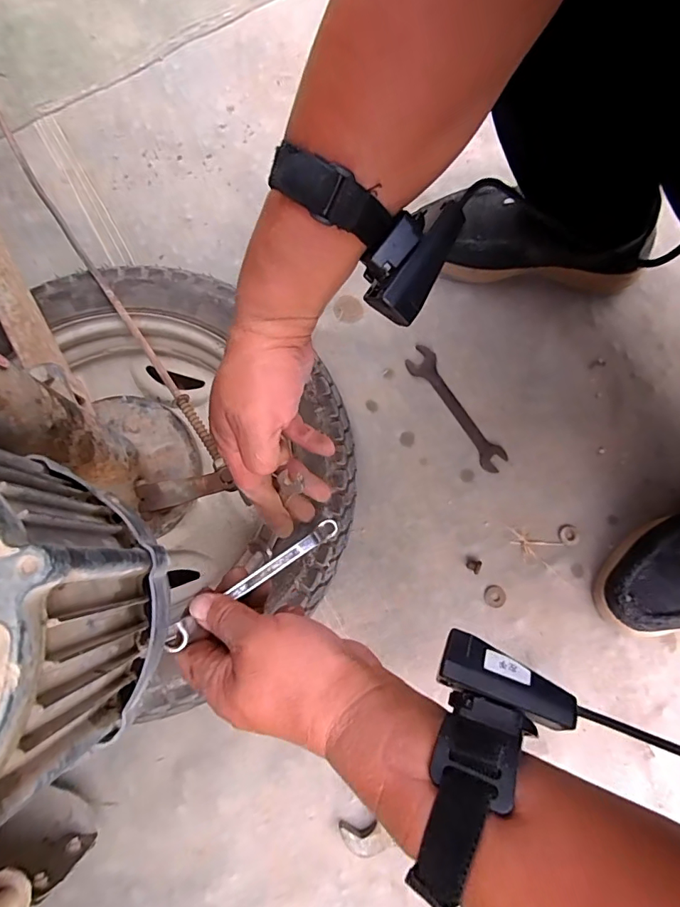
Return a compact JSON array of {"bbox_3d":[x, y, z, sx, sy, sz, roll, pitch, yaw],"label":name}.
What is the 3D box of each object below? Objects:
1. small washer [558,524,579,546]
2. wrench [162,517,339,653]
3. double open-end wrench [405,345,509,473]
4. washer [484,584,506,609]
[{"bbox_3d":[0.247,0.087,0.492,0.021,0.004,0.022,3,80,2],"label":"small washer"},{"bbox_3d":[-0.056,0.085,0.314,0.138,0.009,0.014,-32,80,-28],"label":"wrench"},{"bbox_3d":[0.131,-0.052,0.522,0.034,0.004,0.164,-33,81,-5],"label":"double open-end wrench"},{"bbox_3d":[0.165,0.152,0.486,0.023,0.004,0.023,31,82,6],"label":"washer"}]

